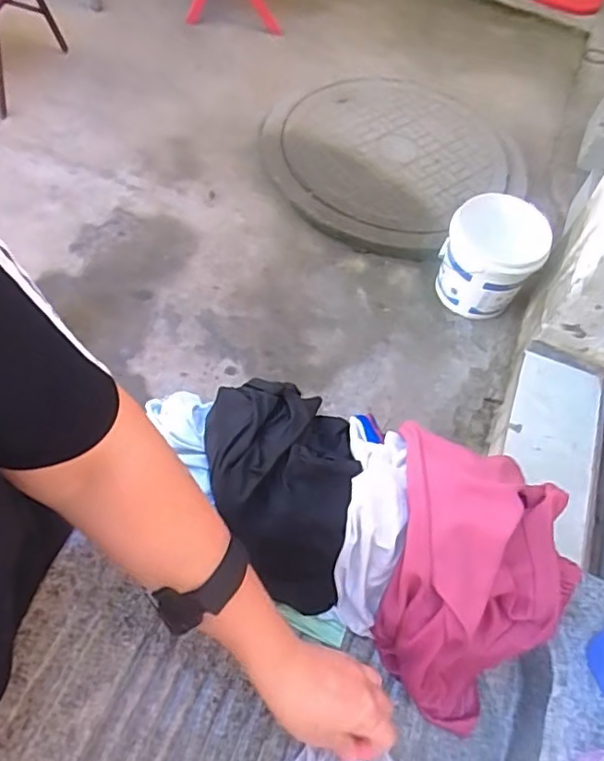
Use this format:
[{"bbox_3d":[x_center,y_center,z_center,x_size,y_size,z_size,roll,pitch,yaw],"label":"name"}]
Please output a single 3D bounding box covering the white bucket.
[{"bbox_3d":[0.538,-0.340,1.760,0.269,0.271,0.264,4,58,-6],"label":"white bucket"}]

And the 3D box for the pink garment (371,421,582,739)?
[{"bbox_3d":[0.151,0.172,0.541,0.158,0.157,0.226,12,57,-1],"label":"pink garment"}]

